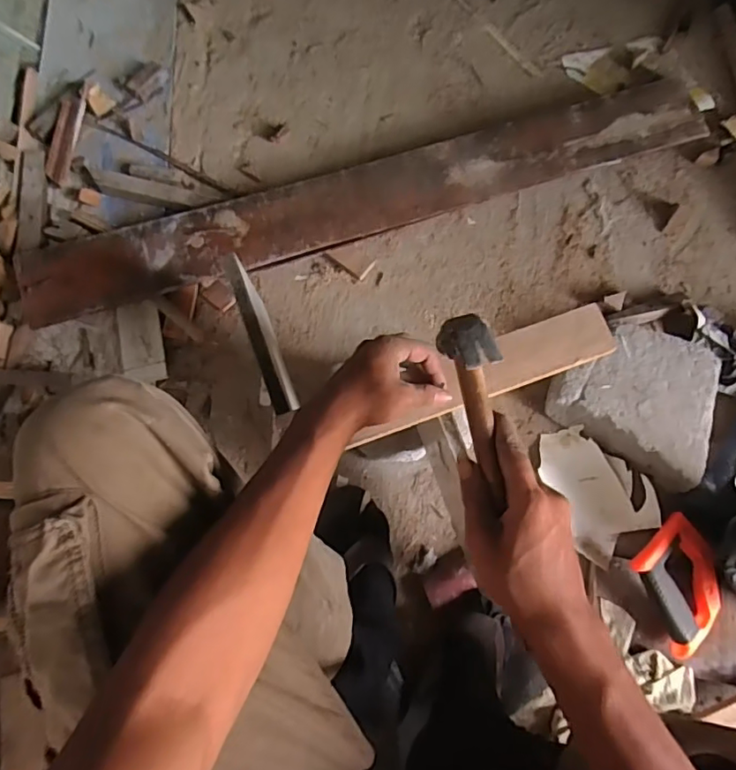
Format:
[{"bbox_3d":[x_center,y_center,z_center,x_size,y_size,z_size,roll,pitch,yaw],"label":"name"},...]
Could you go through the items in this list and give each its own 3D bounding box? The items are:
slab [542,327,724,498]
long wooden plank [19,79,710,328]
[{"bbox_3d":[0.370,0.012,0.737,0.215,0.063,0.182,36,75,9],"label":"slab"},{"bbox_3d":[0.029,-0.295,0.809,1.041,0.034,0.121,-19,77,-8],"label":"long wooden plank"}]

